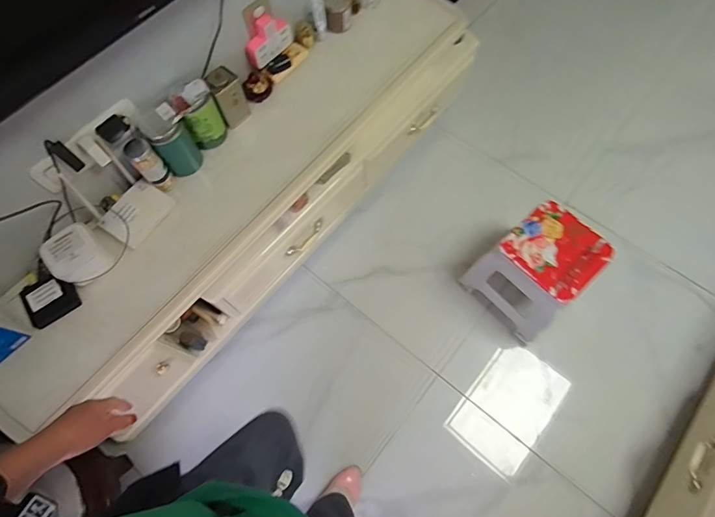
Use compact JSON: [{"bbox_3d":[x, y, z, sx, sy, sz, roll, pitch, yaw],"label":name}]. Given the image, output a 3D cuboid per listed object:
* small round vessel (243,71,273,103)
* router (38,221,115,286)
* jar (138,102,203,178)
[{"bbox_3d":[-0.275,-0.478,1.141,0.080,0.049,0.065,-17,69,-5],"label":"small round vessel"},{"bbox_3d":[-0.625,-0.007,0.919,0.108,0.048,0.119,-38,72,-12],"label":"router"},{"bbox_3d":[-0.450,-0.282,1.005,0.089,0.154,0.075,-39,72,-13],"label":"jar"}]

